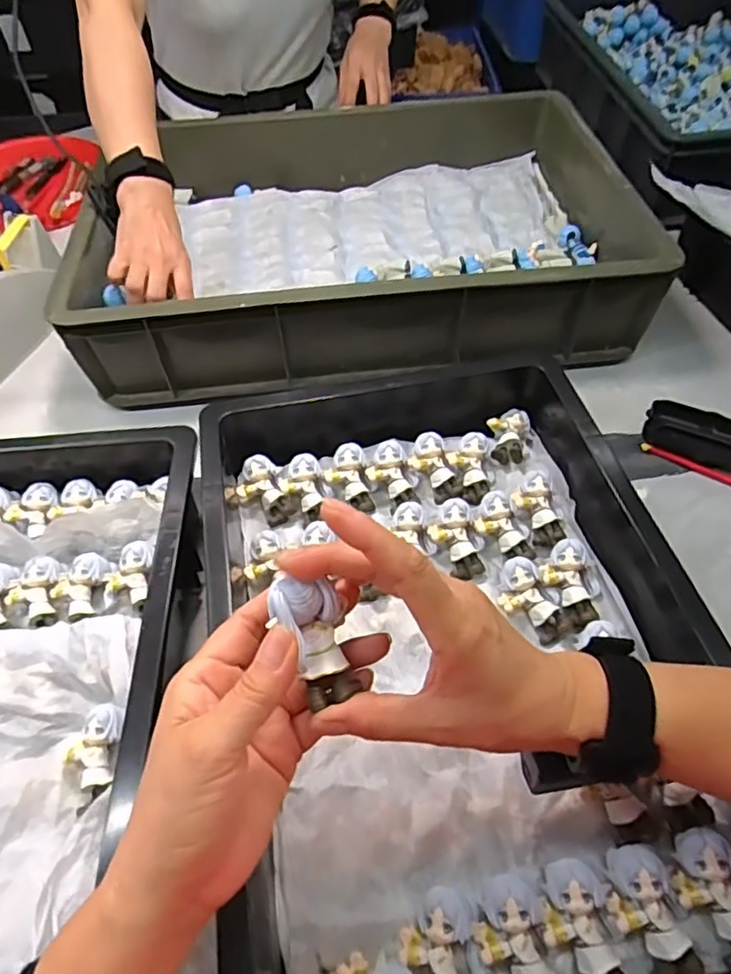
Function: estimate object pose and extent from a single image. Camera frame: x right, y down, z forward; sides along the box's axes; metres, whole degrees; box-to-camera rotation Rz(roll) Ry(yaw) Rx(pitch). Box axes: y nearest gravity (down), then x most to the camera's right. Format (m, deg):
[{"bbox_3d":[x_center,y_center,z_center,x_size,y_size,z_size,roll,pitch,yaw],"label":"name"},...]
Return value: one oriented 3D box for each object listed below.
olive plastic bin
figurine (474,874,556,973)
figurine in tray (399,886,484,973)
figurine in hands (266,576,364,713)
[{"bbox_3d":[-0.013,-0.295,0.685,0.567,0.113,0.406,-7,53,-3],"label":"olive plastic bin"},{"bbox_3d":[0.076,0.240,0.312,0.033,0.029,0.061,-12,53,-7],"label":"figurine"},{"bbox_3d":[0.041,0.246,0.311,0.038,0.025,0.061,-13,53,-7],"label":"figurine in tray"},{"bbox_3d":[-0.021,0.067,0.277,0.030,0.029,0.061,-21,97,-14],"label":"figurine in hands"}]

